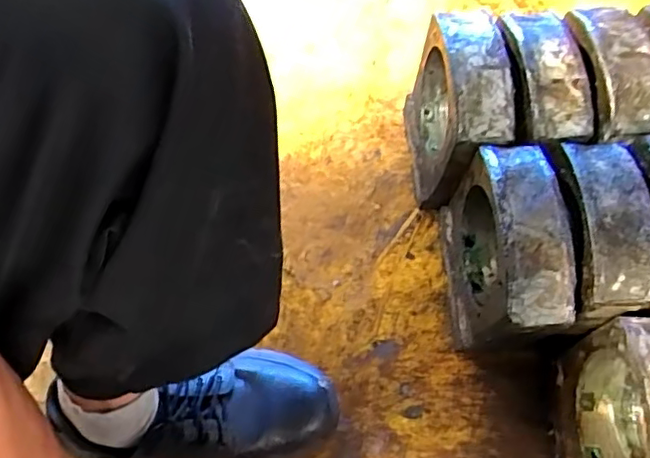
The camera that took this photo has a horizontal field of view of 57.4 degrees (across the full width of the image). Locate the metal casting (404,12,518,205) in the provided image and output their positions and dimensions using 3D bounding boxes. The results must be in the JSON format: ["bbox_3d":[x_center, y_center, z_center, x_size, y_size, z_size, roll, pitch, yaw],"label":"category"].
[{"bbox_3d":[0.140,-0.118,0.646,0.063,0.194,0.137,-4,67,-4],"label":"metal casting"}]

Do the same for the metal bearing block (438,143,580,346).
[{"bbox_3d":[0.174,0.029,0.597,0.061,0.191,0.166,-4,67,-4],"label":"metal bearing block"}]

